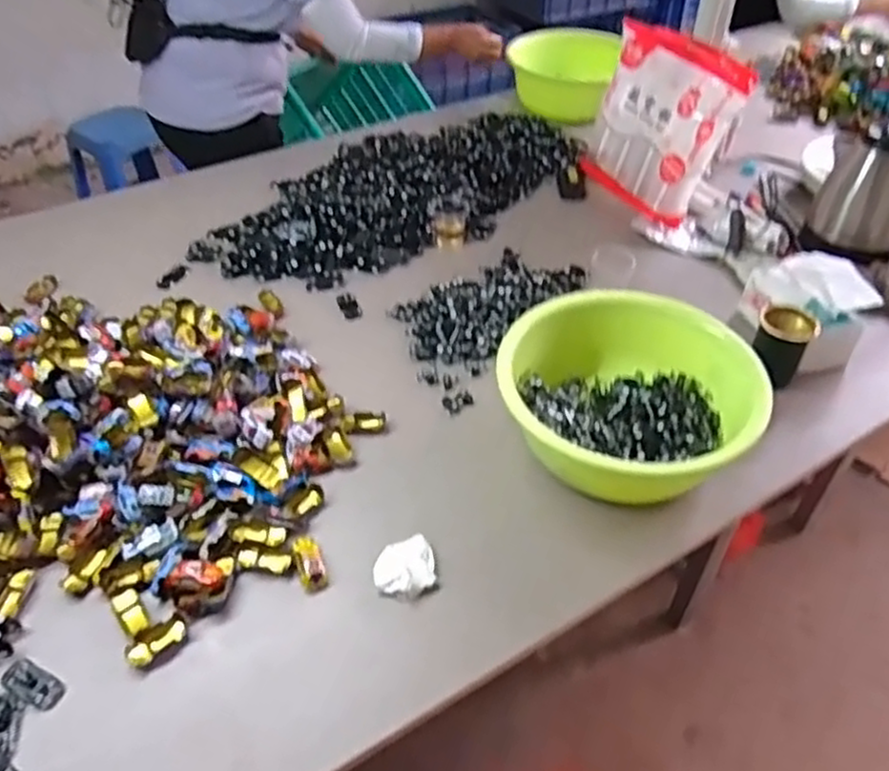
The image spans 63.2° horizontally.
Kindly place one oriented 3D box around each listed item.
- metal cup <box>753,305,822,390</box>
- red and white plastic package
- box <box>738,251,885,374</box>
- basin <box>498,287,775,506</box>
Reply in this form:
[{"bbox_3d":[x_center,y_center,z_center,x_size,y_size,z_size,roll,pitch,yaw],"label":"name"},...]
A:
[{"bbox_3d":[0.480,-0.045,1.035,0.072,0.118,0.072,-1,44,1],"label":"metal cup"},{"bbox_3d":[0.386,-0.475,1.314,0.045,0.287,0.280,-10,42,-34],"label":"red and white plastic package"},{"bbox_3d":[0.545,-0.113,1.089,0.114,0.130,0.166,-12,45,-11],"label":"box"},{"bbox_3d":[0.236,0.004,0.931,0.309,0.117,0.290,-1,44,1],"label":"basin"}]

